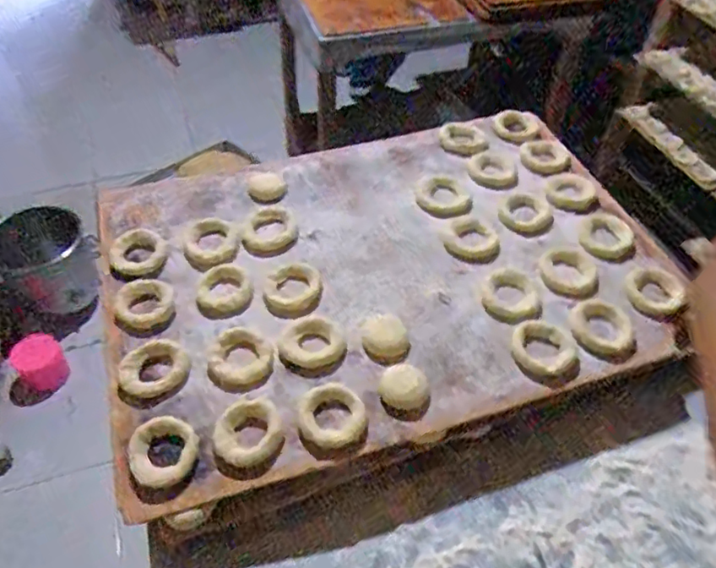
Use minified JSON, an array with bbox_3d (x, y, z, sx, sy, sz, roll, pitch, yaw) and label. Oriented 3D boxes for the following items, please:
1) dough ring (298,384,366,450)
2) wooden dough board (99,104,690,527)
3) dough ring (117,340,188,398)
[{"bbox_3d":[-0.024,0.116,0.516,0.057,0.008,0.058,-5,49,-5],"label":"dough ring"},{"bbox_3d":[0.024,-0.033,0.650,0.581,0.030,0.422,-14,49,-13],"label":"wooden dough board"},{"bbox_3d":[-0.191,0.078,0.537,0.062,0.011,0.057,-18,52,-15],"label":"dough ring"}]

